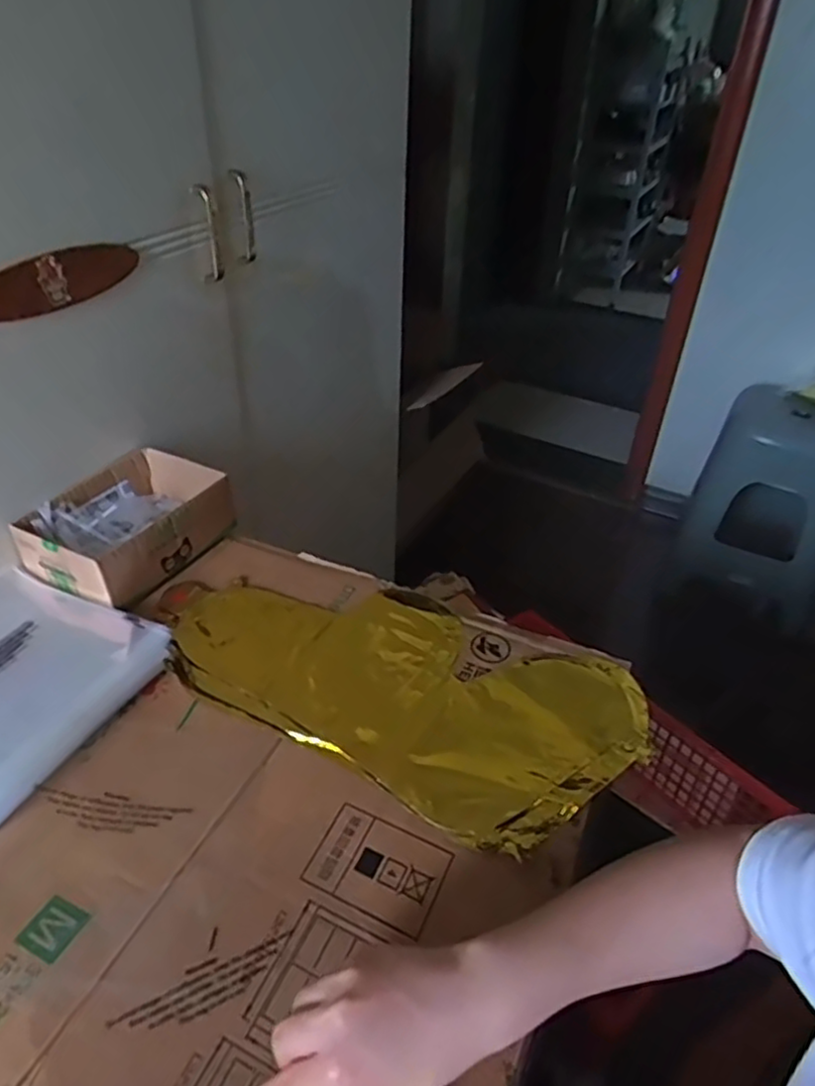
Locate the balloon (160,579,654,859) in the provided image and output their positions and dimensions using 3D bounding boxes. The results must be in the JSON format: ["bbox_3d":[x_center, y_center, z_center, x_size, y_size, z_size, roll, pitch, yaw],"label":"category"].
[{"bbox_3d":[-0.018,0.116,0.632,0.434,0.024,0.212,19,41,21],"label":"balloon"}]

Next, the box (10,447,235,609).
[{"bbox_3d":[-0.292,-0.017,0.739,0.135,0.070,0.190,20,41,22],"label":"box"}]

